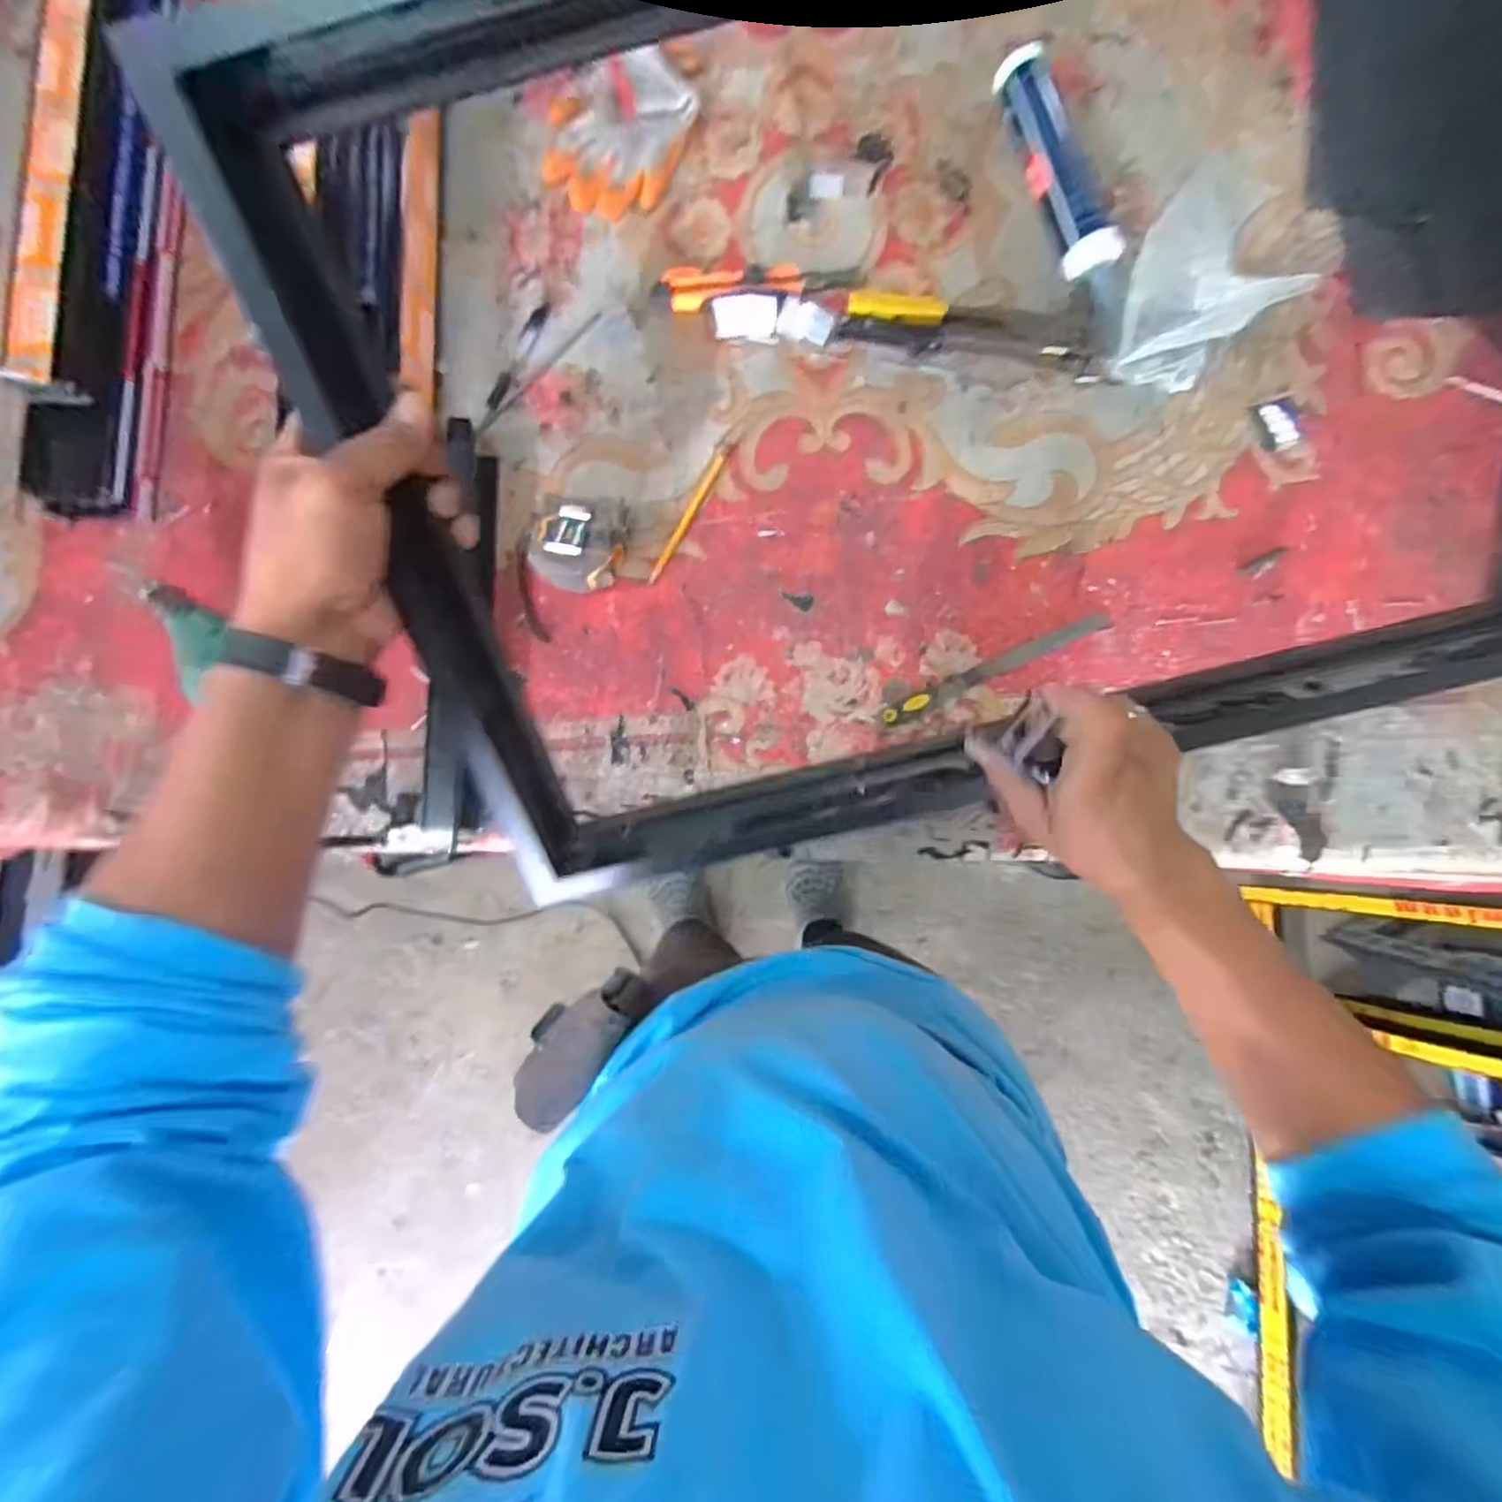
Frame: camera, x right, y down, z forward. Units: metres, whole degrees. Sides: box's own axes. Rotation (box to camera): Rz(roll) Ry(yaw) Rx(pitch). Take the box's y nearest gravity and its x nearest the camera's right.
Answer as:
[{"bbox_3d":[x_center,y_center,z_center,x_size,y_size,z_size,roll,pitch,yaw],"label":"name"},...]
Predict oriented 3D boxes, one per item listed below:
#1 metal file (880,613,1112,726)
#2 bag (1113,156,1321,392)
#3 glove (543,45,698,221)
[{"bbox_3d":[0.224,-0.077,0.633,0.230,0.018,0.020,-25,84,-1],"label":"metal file"},{"bbox_3d":[0.394,-0.403,0.618,0.128,0.110,0.113,34,86,5],"label":"bag"},{"bbox_3d":[-0.136,-0.627,0.700,0.132,0.023,0.160,20,85,3],"label":"glove"}]

